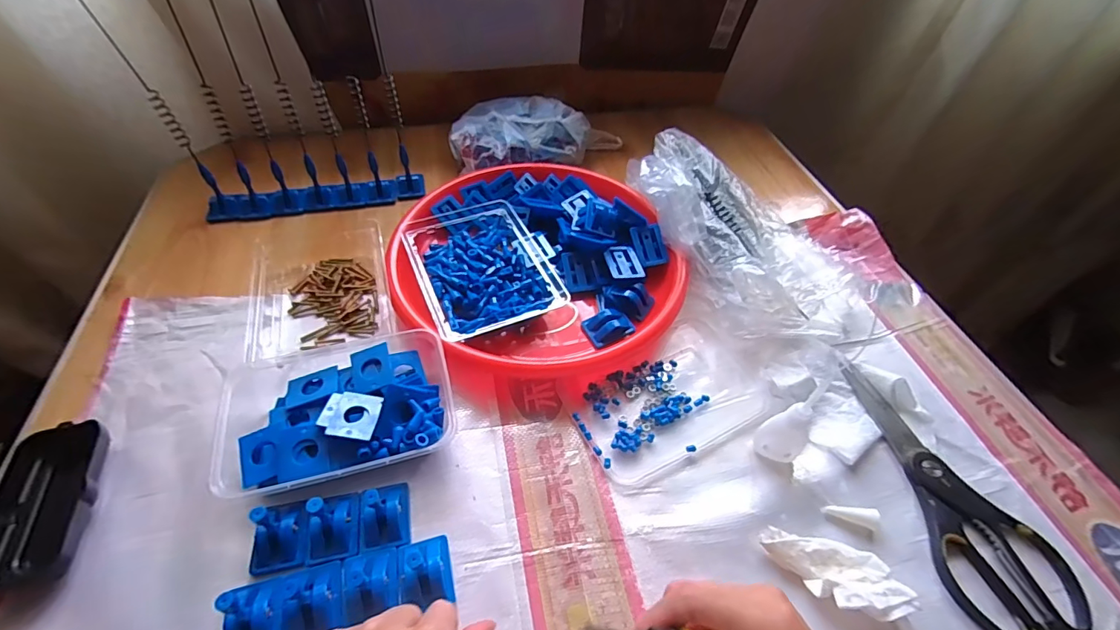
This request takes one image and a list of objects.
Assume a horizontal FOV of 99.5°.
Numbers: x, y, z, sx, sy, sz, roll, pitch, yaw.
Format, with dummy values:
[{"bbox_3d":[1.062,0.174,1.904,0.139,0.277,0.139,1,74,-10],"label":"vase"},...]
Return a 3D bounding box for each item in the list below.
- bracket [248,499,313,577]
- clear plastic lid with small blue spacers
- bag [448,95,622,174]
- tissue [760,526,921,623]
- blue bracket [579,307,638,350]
[{"bbox_3d":[-0.192,0.143,0.317,0.037,0.039,0.042,-8,50,-10],"label":"bracket"},{"bbox_3d":[0.095,0.071,0.414,0.168,0.008,0.103,-23,55,-21],"label":"clear plastic lid with small blue spacers"},{"bbox_3d":[-0.031,-0.239,0.633,0.228,0.063,0.105,-16,52,-17],"label":"bag"},{"bbox_3d":[0.181,0.168,0.314,0.087,0.018,0.042,14,47,35],"label":"tissue"},{"bbox_3d":[0.046,0.011,0.452,0.043,0.015,0.031,-16,52,-17],"label":"blue bracket"}]

